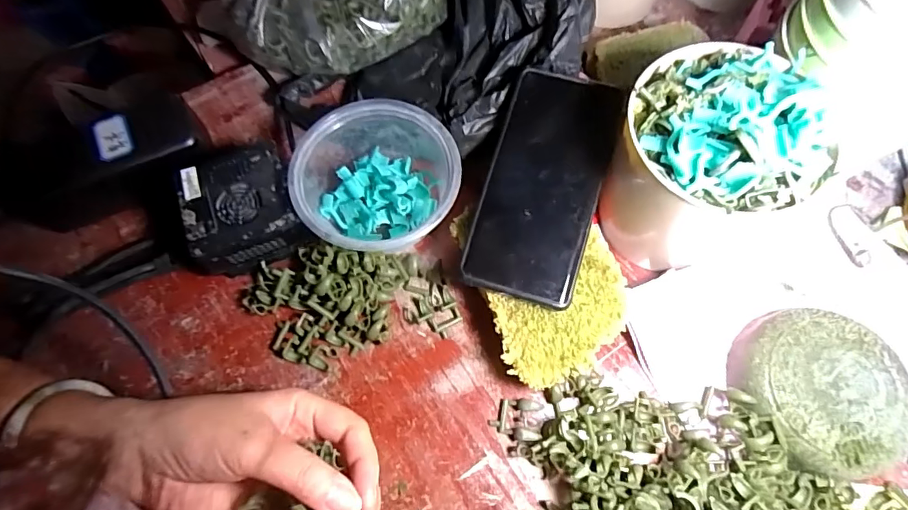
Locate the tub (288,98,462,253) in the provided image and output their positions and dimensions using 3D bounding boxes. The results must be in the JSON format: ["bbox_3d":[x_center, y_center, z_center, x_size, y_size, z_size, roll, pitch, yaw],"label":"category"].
[{"bbox_3d":[-0.054,-0.051,0.356,0.113,0.054,0.115,0,68,1],"label":"tub"}]

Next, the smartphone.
[{"bbox_3d":[0.062,-0.049,0.326,0.073,0.012,0.160,16,79,11],"label":"smartphone"}]

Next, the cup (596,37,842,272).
[{"bbox_3d":[0.159,-0.060,0.317,0.107,0.136,0.107,0,68,1],"label":"cup"}]

